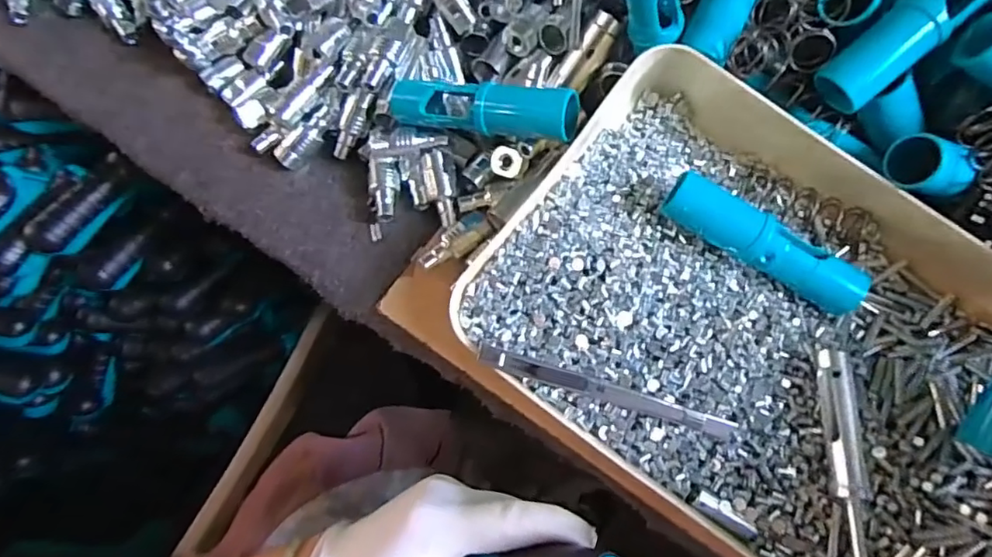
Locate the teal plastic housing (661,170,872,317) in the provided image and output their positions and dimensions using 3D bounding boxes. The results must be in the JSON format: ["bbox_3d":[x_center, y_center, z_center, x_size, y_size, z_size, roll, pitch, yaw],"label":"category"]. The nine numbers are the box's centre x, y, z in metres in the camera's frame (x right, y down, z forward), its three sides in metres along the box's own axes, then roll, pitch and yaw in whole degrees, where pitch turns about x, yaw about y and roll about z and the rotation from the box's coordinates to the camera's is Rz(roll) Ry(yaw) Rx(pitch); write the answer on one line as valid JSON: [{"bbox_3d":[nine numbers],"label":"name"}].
[{"bbox_3d":[0.154,-0.019,0.333,0.119,0.030,0.028,29,74,10],"label":"teal plastic housing"}]

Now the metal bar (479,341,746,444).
[{"bbox_3d":[0.061,0.062,0.313,0.143,0.011,0.011,17,81,5],"label":"metal bar"}]

